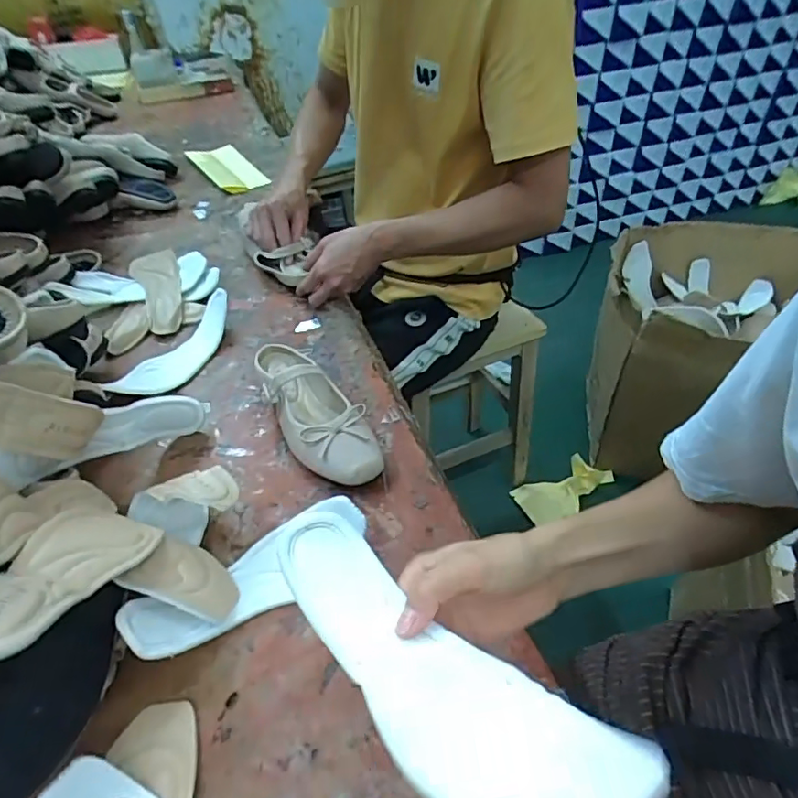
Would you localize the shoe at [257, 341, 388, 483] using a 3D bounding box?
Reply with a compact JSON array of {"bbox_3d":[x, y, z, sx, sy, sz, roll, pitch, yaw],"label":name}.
[{"bbox_3d":[-0.101,0.002,0.614,0.081,0.069,0.241,-20,47,-18],"label":"shoe"}]

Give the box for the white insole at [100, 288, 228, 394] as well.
[{"bbox_3d":[-0.298,-0.070,0.714,0.073,0.041,0.208,16,47,18],"label":"white insole"}]

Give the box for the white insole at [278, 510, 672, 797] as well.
[{"bbox_3d":[0.010,0.132,0.272,0.074,0.036,0.218,-35,42,-29],"label":"white insole"}]

